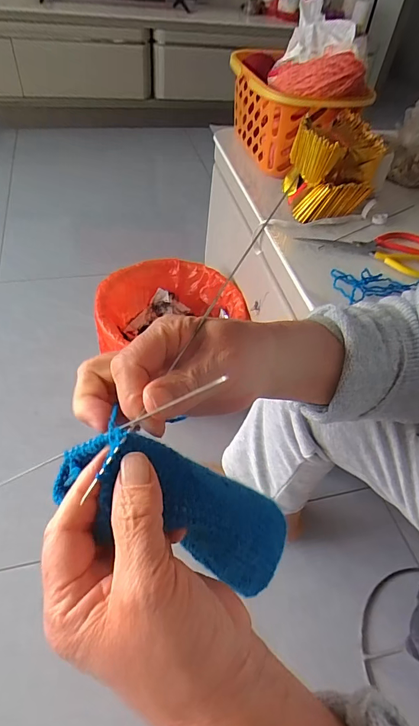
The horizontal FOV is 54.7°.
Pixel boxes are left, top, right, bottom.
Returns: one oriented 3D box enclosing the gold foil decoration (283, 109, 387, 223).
[{"bbox_3d":[0.210,-0.337,0.695,0.128,0.116,0.148,2,49,-5],"label":"gold foil decoration"}]

